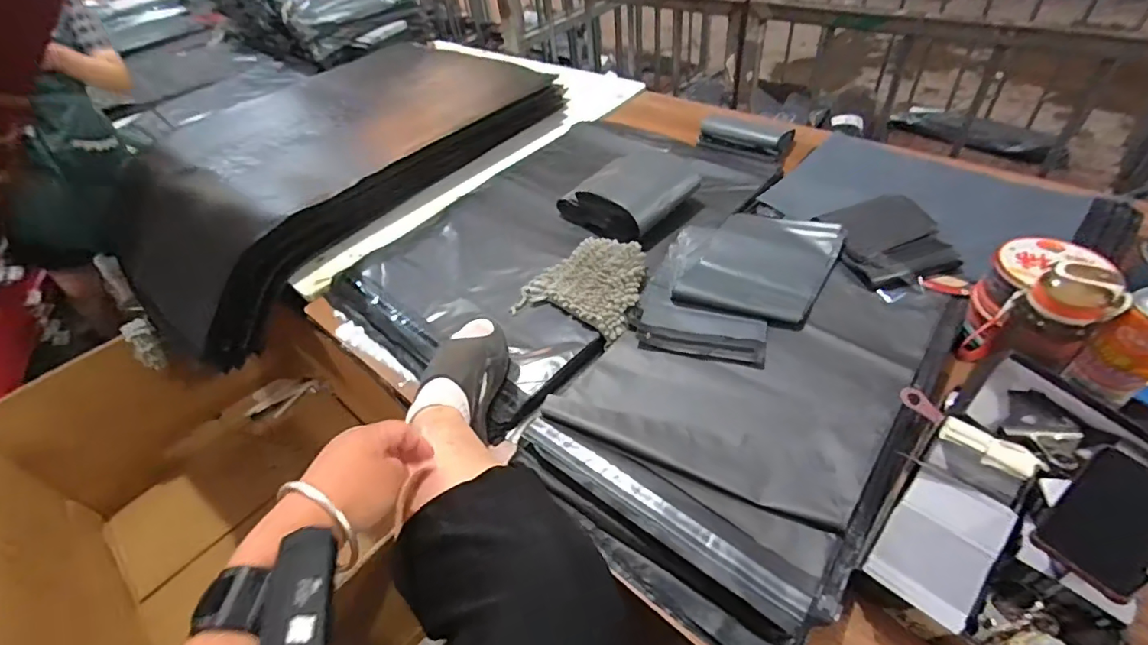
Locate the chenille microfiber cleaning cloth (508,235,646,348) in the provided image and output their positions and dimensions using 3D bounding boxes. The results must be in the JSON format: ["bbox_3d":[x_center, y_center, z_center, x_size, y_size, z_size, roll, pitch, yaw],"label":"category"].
[{"bbox_3d":[0.034,-0.081,0.962,0.223,0.046,0.229,23,52,28],"label":"chenille microfiber cleaning cloth"}]

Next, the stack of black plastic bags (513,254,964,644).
[{"bbox_3d":[0.275,0.087,0.809,0.441,0.063,0.707,27,55,29],"label":"stack of black plastic bags"}]

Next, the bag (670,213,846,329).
[{"bbox_3d":[0.324,-0.115,0.959,0.284,0.023,0.276,14,48,22],"label":"bag"}]

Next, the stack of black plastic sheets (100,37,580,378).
[{"bbox_3d":[-0.724,-0.487,1.530,0.875,0.260,1.203,27,55,30],"label":"stack of black plastic sheets"}]

